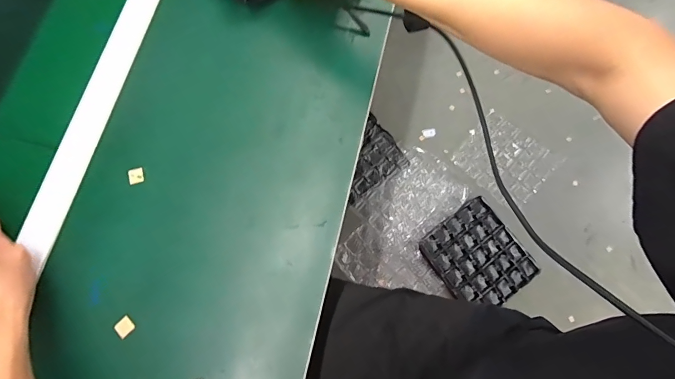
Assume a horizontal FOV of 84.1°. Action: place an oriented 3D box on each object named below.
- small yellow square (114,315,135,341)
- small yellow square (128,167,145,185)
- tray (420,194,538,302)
[{"bbox_3d":[-0.221,0.143,0.388,0.016,0.005,0.018,-39,78,-9],"label":"small yellow square"},{"bbox_3d":[-0.231,-0.016,0.431,0.015,0.004,0.019,-19,76,-4],"label":"small yellow square"},{"bbox_3d":[0.415,0.197,1.102,0.253,0.024,0.278,-35,78,-8],"label":"tray"}]

